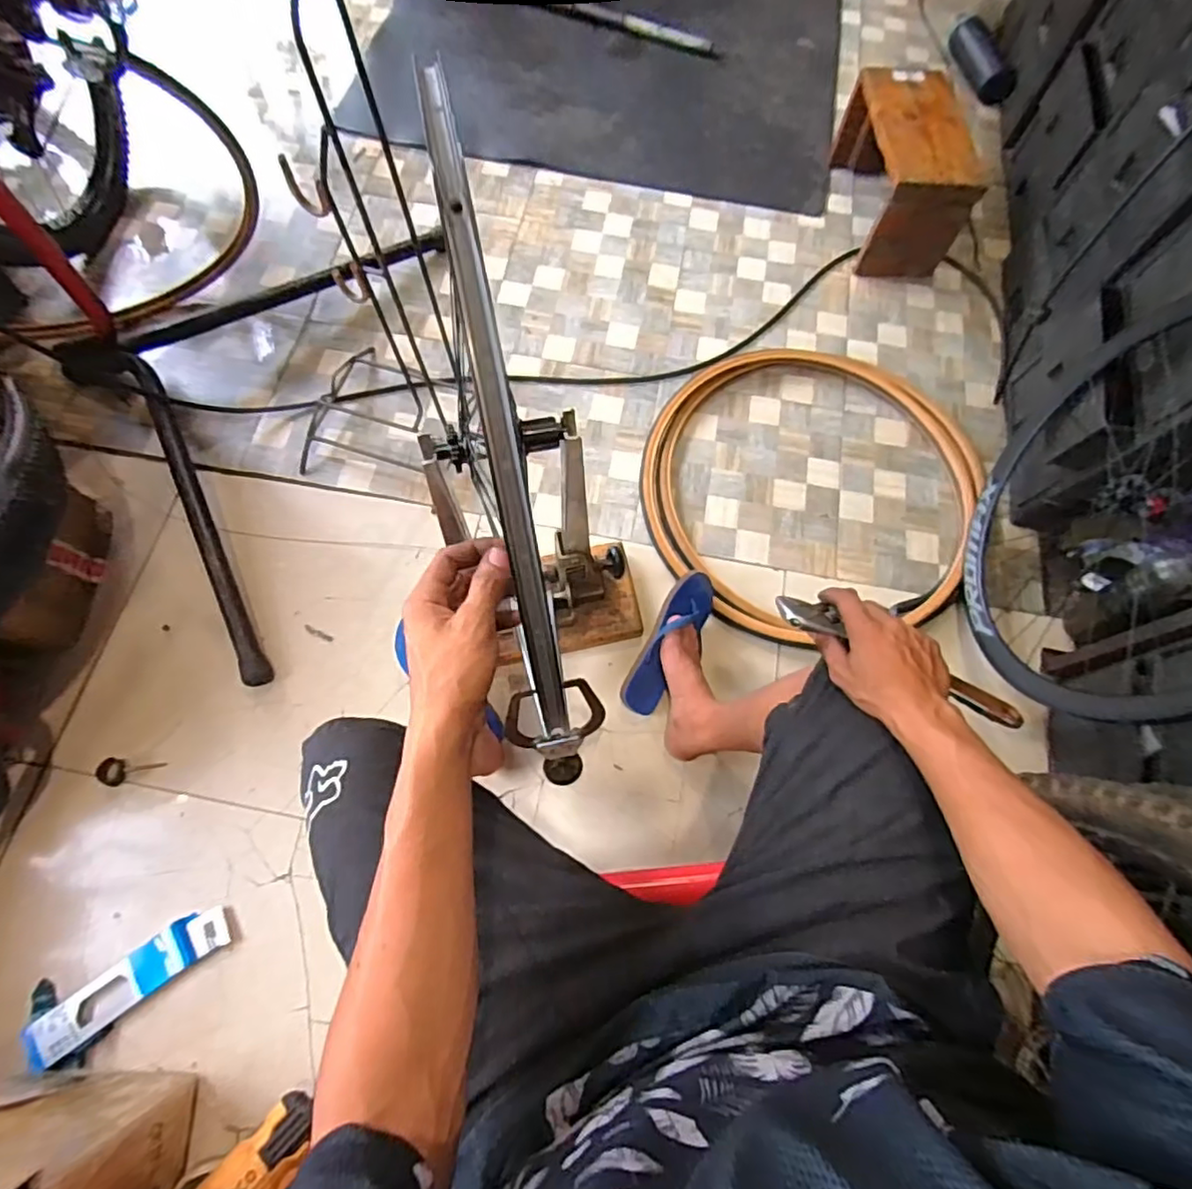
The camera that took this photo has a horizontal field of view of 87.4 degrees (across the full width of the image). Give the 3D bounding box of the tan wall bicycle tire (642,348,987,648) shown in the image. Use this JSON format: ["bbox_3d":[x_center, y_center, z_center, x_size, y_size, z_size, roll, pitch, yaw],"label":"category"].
[{"bbox_3d":[0.436,-0.233,1.237,0.690,0.060,0.674,-12,71,-6],"label":"tan wall bicycle tire"}]

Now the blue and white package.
[{"bbox_3d":[-0.693,0.576,0.929,0.280,0.033,0.070,-34,75,-13],"label":"blue and white package"}]

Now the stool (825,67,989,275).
[{"bbox_3d":[0.706,-0.993,1.460,0.204,0.229,0.421,-5,70,-4],"label":"stool"}]

